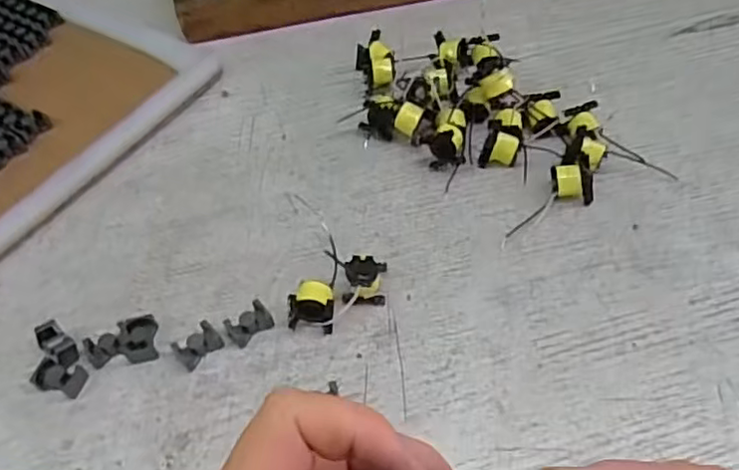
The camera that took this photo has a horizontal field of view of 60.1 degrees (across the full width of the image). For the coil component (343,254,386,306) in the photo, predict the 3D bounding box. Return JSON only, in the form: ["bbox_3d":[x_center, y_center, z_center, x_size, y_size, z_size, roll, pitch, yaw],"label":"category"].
[{"bbox_3d":[-0.002,0.023,0.334,0.023,0.023,0.021,-7,53,-1],"label":"coil component"}]

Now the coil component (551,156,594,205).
[{"bbox_3d":[0.116,-0.030,0.366,0.023,0.018,0.019,-6,53,0],"label":"coil component"}]

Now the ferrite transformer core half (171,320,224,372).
[{"bbox_3d":[-0.088,0.056,0.325,0.022,0.008,0.016,-38,59,-22],"label":"ferrite transformer core half"}]

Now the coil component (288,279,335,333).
[{"bbox_3d":[-0.028,0.035,0.328,0.022,0.022,0.022,5,53,8],"label":"coil component"}]

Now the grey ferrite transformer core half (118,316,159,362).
[{"bbox_3d":[-0.119,0.053,0.329,0.018,0.009,0.024,-11,53,-4],"label":"grey ferrite transformer core half"}]

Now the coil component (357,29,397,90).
[{"bbox_3d":[0.005,-0.118,0.445,0.026,0.021,0.050,-5,53,1],"label":"coil component"}]

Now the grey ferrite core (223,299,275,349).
[{"bbox_3d":[-0.062,0.046,0.331,0.022,0.010,0.016,-33,57,-19],"label":"grey ferrite core"}]

